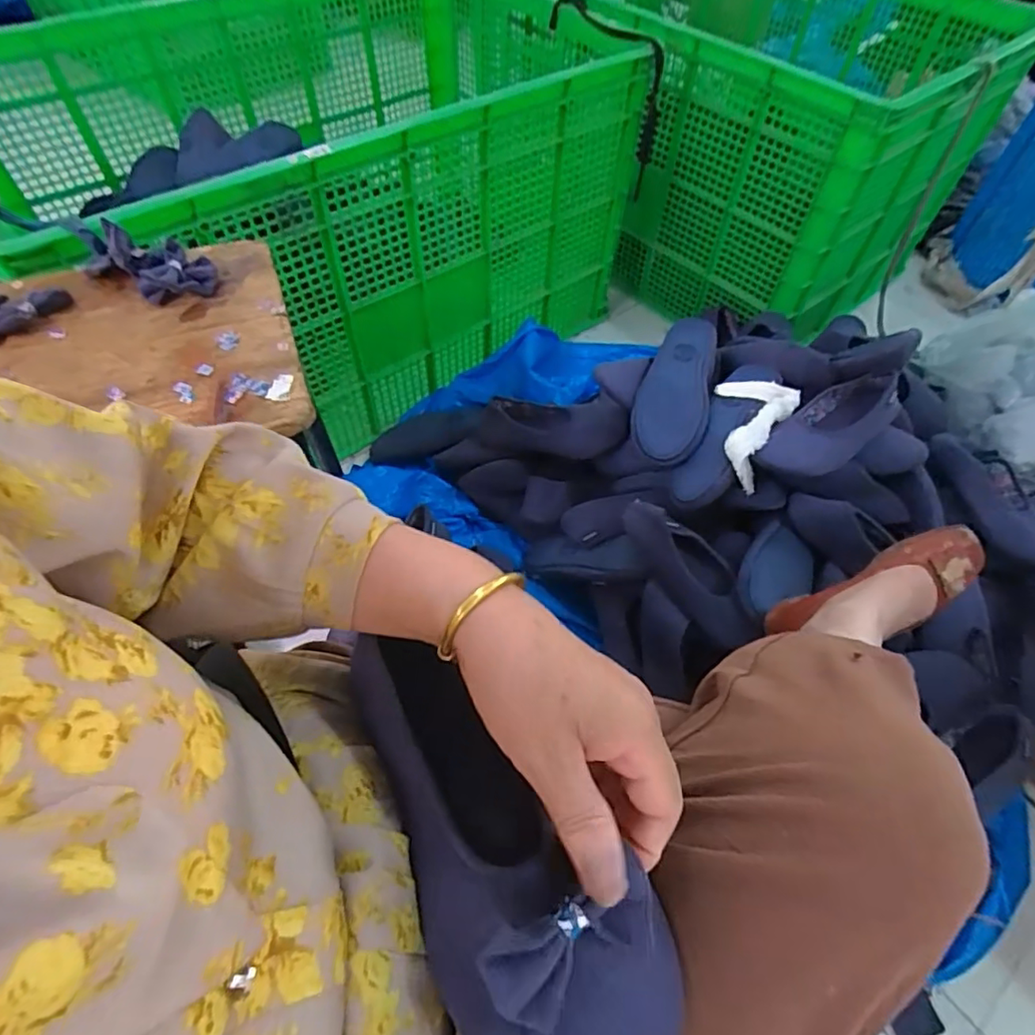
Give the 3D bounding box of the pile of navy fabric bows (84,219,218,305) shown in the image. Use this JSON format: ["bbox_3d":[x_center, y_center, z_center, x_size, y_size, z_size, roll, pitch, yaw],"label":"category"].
[{"bbox_3d":[-0.376,-0.257,0.589,0.139,0.033,0.060,21,58,12],"label":"pile of navy fabric bows"}]

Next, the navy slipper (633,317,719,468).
[{"bbox_3d":[0.228,-0.186,0.834,0.097,0.054,0.227,16,84,9],"label":"navy slipper"}]

